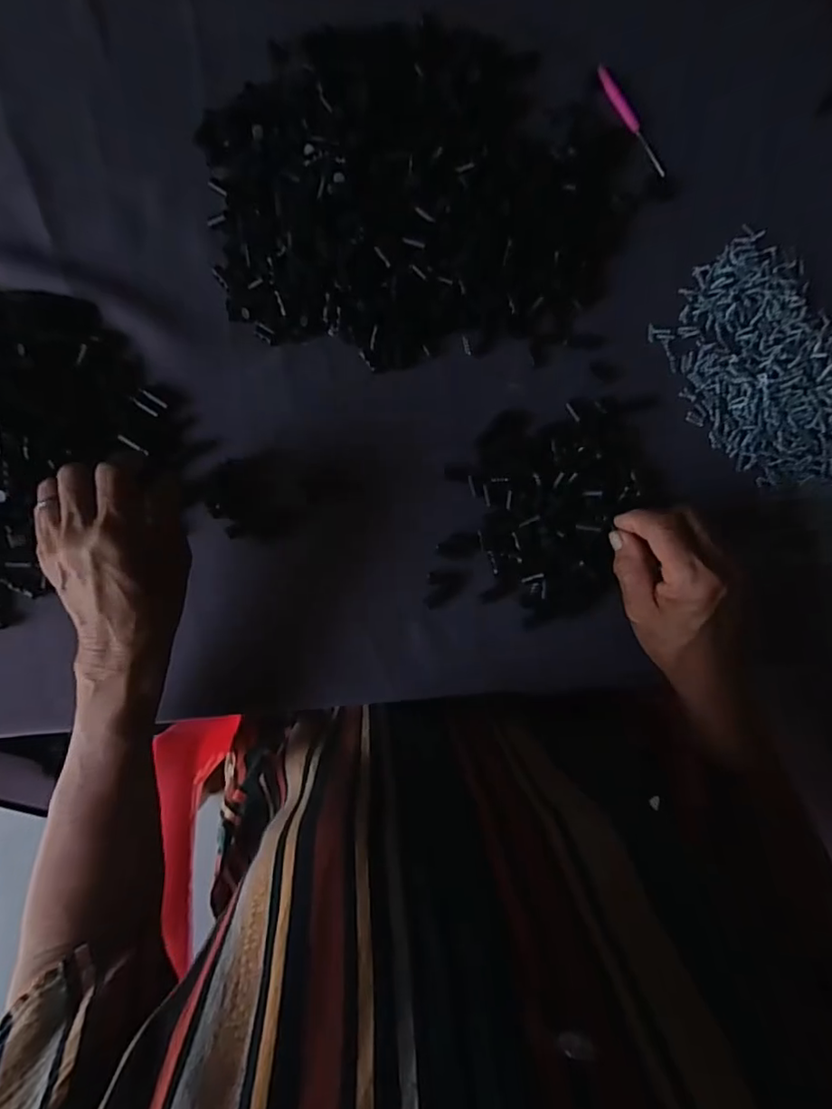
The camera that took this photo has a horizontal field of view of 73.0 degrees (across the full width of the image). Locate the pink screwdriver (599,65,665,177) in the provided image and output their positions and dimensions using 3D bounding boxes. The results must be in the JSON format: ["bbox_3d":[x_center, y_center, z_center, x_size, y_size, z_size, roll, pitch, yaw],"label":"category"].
[{"bbox_3d":[0.177,-0.356,0.461,0.012,0.007,0.101,-32,87,-8],"label":"pink screwdriver"}]

